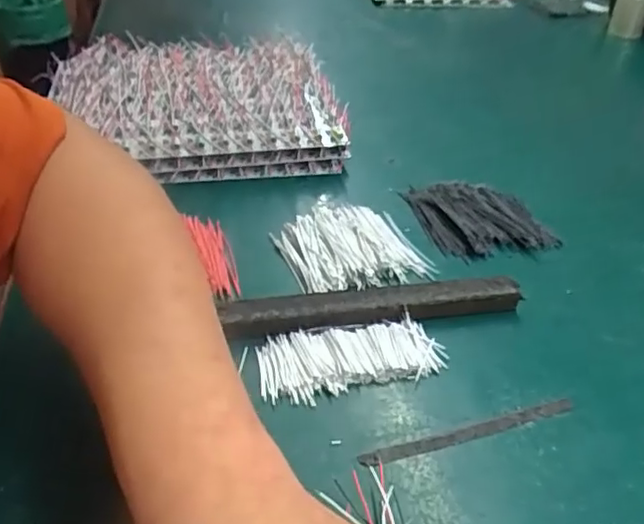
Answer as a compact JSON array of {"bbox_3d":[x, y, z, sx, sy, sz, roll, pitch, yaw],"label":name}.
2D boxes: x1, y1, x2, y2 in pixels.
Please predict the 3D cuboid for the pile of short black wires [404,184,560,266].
[{"bbox_3d":[0.139,-0.040,0.524,0.101,0.011,0.103,-6,38,-12],"label":"pile of short black wires"}]

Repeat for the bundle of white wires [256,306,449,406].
[{"bbox_3d":[0.019,0.061,0.392,0.119,0.008,0.054,-7,38,-14],"label":"bundle of white wires"}]

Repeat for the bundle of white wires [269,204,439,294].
[{"bbox_3d":[0.024,-0.013,0.479,0.104,0.014,0.096,-13,40,-21],"label":"bundle of white wires"}]

